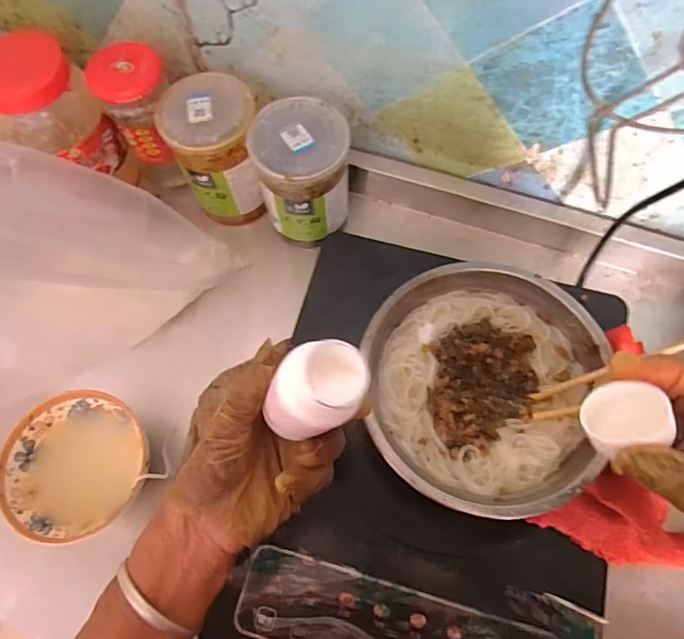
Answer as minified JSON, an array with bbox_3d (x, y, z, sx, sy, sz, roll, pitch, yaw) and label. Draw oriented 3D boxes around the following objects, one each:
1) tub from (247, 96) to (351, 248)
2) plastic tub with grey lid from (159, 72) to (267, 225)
[{"bbox_3d":[-0.035,-0.135,0.467,0.083,0.110,0.079,-1,68,1],"label":"tub"},{"bbox_3d":[-0.117,-0.159,0.483,0.079,0.126,0.078,-1,68,1],"label":"plastic tub with grey lid"}]

